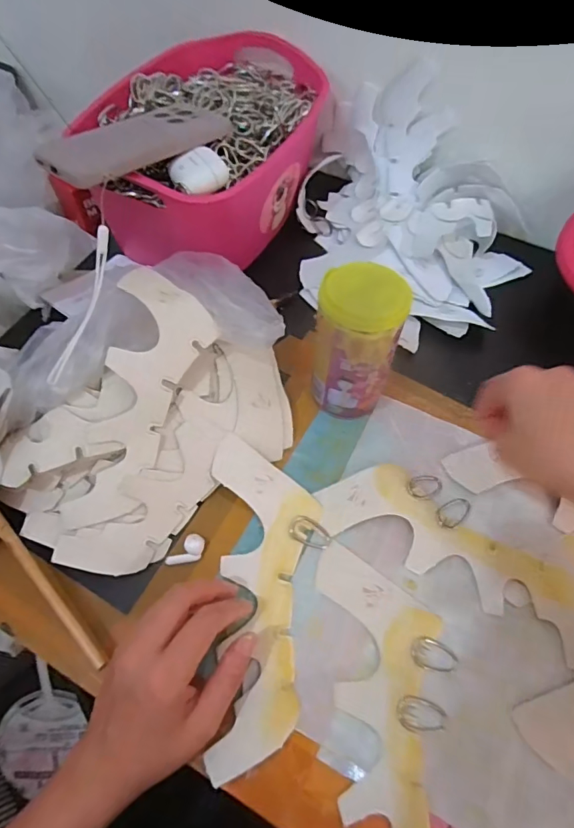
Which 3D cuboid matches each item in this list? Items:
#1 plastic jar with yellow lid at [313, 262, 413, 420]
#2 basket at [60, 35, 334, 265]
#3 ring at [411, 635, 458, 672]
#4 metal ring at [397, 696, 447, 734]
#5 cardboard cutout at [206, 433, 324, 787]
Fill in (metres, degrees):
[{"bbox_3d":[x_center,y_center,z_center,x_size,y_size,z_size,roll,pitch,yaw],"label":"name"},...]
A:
[{"bbox_3d":[0.056,-0.051,0.388,0.066,0.129,0.057,13,61,8],"label":"plastic jar with yellow lid"},{"bbox_3d":[-0.080,-0.280,0.507,0.194,0.111,0.260,24,63,14],"label":"basket"},{"bbox_3d":[0.104,0.170,0.334,0.032,0.004,0.021,18,62,10],"label":"ring"},{"bbox_3d":[0.090,0.202,0.318,0.032,0.004,0.021,15,61,8],"label":"metal ring"},{"bbox_3d":[-0.015,0.129,0.358,0.078,0.015,0.223,1,64,-9],"label":"cardboard cutout"}]

